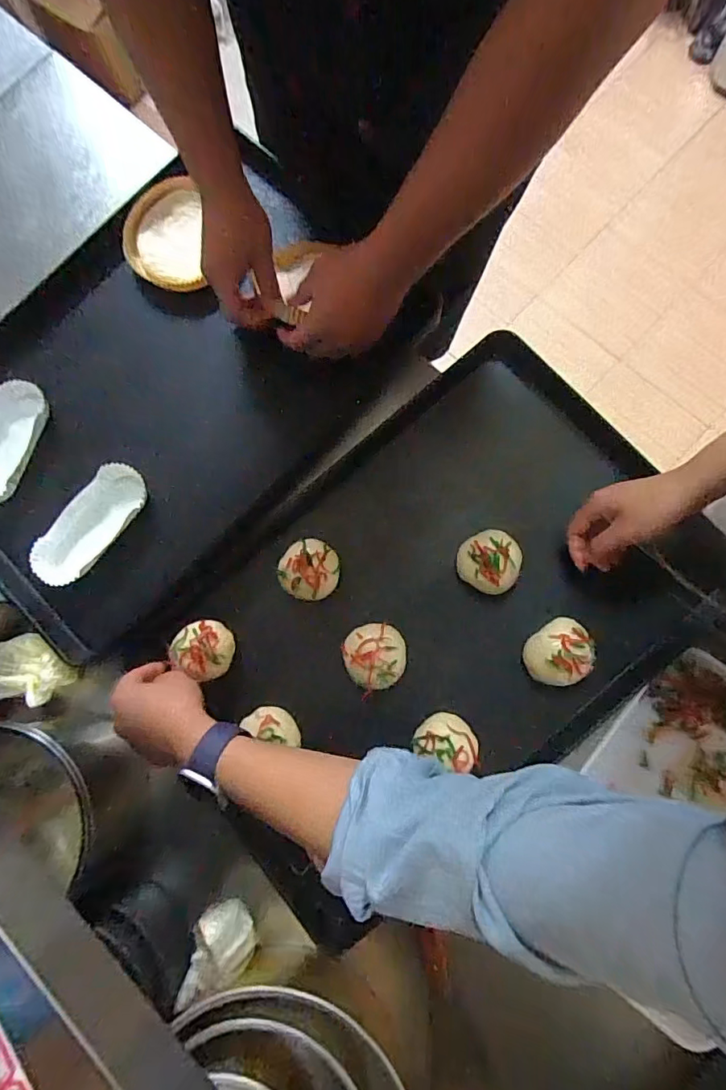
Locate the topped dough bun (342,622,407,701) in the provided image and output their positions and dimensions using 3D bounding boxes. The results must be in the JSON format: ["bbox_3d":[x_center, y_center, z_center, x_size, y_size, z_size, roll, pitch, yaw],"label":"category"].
[{"bbox_3d":[0.013,0.119,0.529,0.068,0.021,0.069,-1,80,4],"label":"topped dough bun"}]

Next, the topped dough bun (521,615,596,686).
[{"bbox_3d":[0.211,0.116,0.520,0.074,0.043,0.062,-41,81,-4],"label":"topped dough bun"}]

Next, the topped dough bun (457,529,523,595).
[{"bbox_3d":[0.139,0.017,0.529,0.065,0.026,0.064,-1,80,4],"label":"topped dough bun"}]

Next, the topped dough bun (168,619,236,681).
[{"bbox_3d":[-0.178,0.115,0.547,0.065,0.022,0.059,30,81,7],"label":"topped dough bun"}]

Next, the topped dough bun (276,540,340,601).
[{"bbox_3d":[-0.062,0.026,0.550,0.069,0.027,0.065,-1,80,4],"label":"topped dough bun"}]

